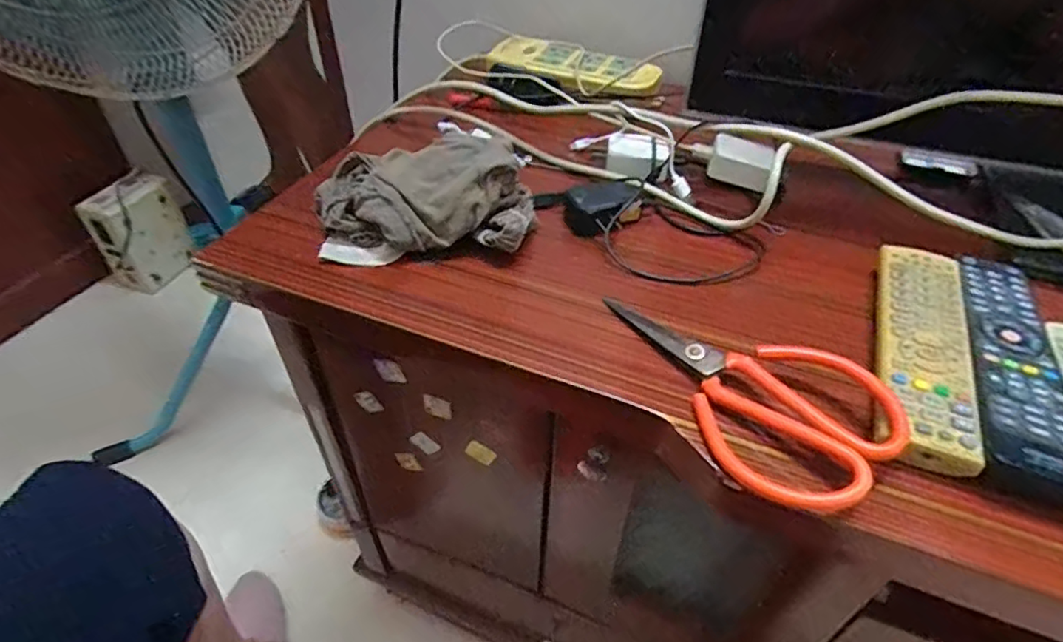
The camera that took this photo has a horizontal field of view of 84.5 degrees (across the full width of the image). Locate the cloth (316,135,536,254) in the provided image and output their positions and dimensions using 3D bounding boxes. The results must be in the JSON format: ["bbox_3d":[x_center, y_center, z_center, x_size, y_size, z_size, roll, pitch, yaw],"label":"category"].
[{"bbox_3d":[-0.091,-0.100,0.456,0.180,0.061,0.090,8,43,7],"label":"cloth"}]

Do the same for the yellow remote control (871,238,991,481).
[{"bbox_3d":[0.244,0.009,0.365,0.052,0.017,0.184,18,46,17],"label":"yellow remote control"}]

